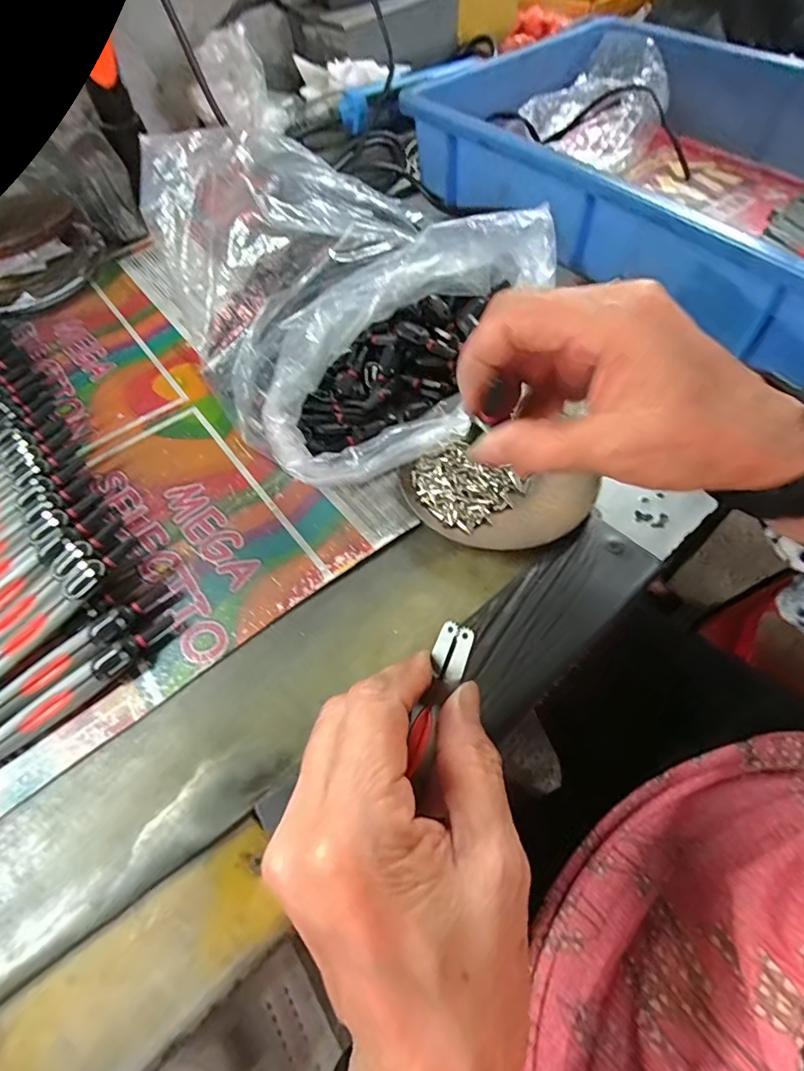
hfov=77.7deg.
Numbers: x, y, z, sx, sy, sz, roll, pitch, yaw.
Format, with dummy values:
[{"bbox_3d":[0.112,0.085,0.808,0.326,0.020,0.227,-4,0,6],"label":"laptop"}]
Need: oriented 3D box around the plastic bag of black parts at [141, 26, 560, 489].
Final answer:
[{"bbox_3d":[-0.037,-0.174,0.340,0.237,0.102,0.269,-39,63,-18],"label":"plastic bag of black parts"}]

